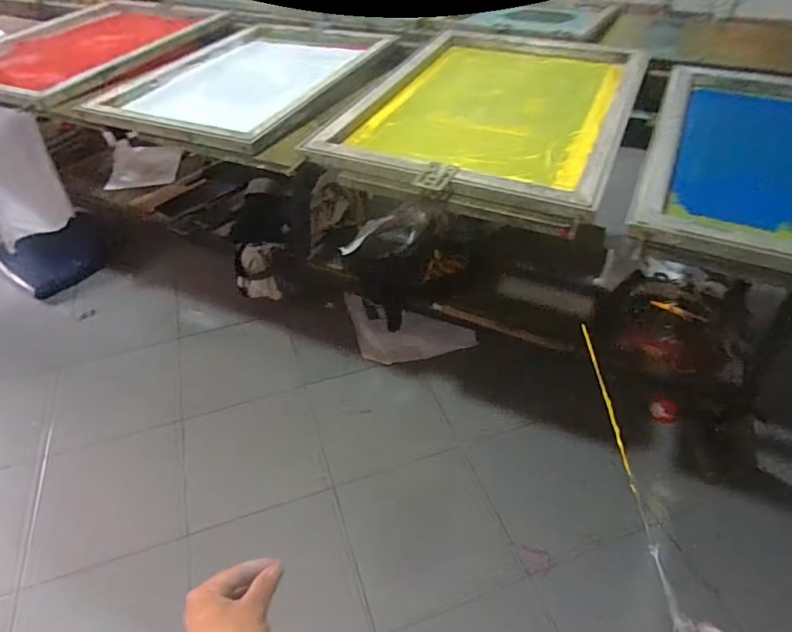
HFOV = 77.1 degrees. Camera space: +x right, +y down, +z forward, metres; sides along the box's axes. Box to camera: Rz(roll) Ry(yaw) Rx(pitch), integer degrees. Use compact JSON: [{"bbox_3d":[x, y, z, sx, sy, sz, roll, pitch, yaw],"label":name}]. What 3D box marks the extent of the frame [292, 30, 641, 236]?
[{"bbox_3d":[0.200,-0.448,1.042,0.535,0.047,0.731,17,49,20],"label":"frame"}]

